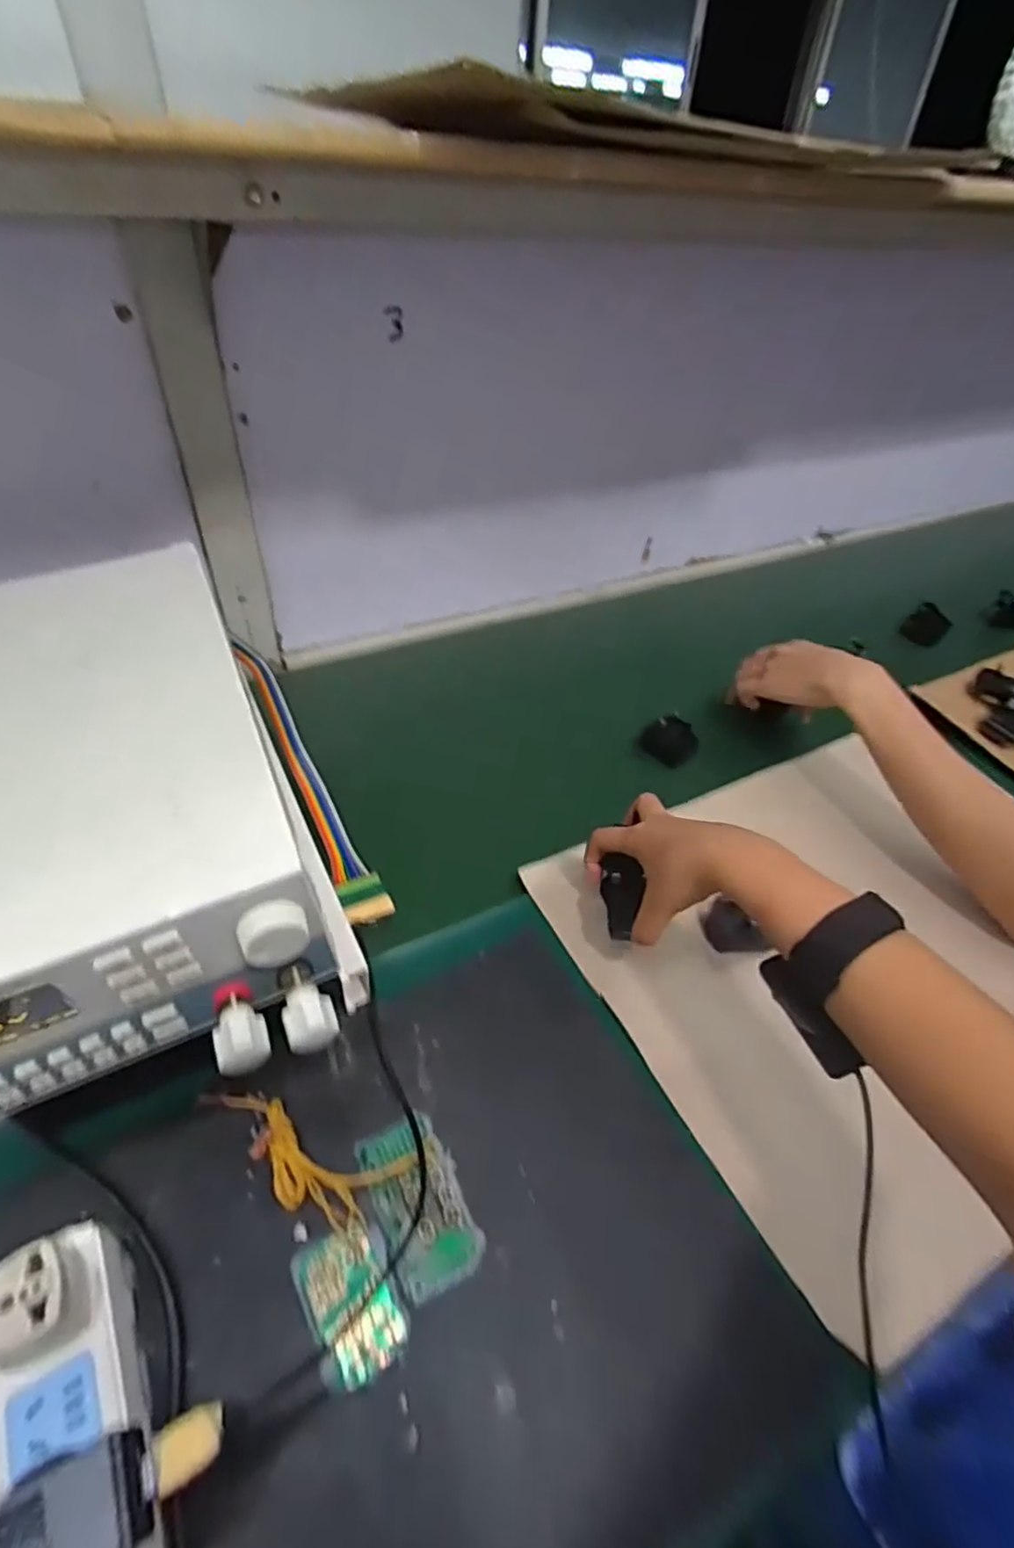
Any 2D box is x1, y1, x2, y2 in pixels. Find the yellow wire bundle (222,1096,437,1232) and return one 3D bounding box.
[{"bbox_3d":[-0.112,0.223,0.379,0.126,0.015,0.048,14,43,10],"label":"yellow wire bundle"}]

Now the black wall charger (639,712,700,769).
[{"bbox_3d":[0.166,-0.037,0.673,0.049,0.031,0.043,32,49,26],"label":"black wall charger"}]

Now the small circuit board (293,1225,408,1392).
[{"bbox_3d":[-0.080,0.270,0.339,0.041,0.008,0.065,-20,48,-24],"label":"small circuit board"}]

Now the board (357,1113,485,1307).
[{"bbox_3d":[-0.049,0.236,0.370,0.047,0.016,0.084,-19,47,-23],"label":"board"}]

